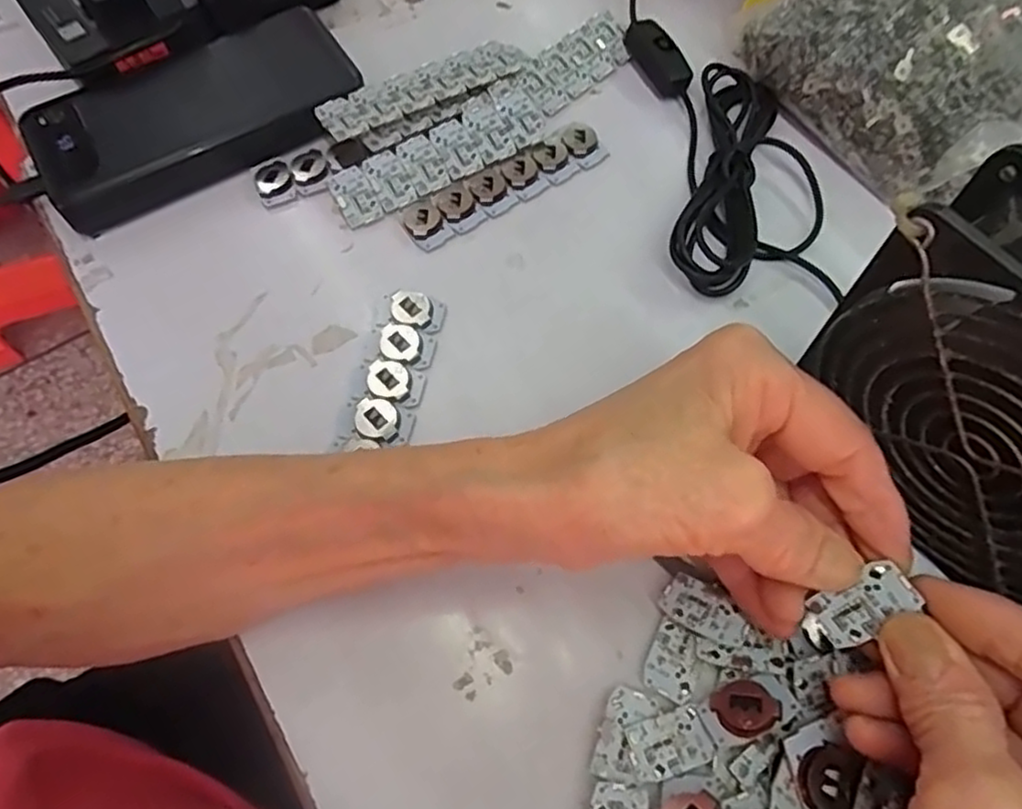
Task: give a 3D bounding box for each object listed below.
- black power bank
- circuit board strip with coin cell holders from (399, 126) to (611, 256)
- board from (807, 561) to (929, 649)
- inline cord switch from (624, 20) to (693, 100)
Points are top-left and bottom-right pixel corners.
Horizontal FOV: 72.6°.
[{"bbox_3d":[-0.153,-0.143,0.344,0.150,0.025,0.069,-29,67,-13],"label":"black power bank"},{"bbox_3d":[-0.002,-0.106,0.335,0.105,0.006,0.025,-31,67,-14],"label":"circuit board strip with coin cell holders"},{"bbox_3d":[0.104,0.059,0.205,0.029,0.004,0.016,-49,65,26],"label":"board"},{"bbox_3d":[0.075,-0.181,0.362,0.017,0.021,0.048,-21,65,-9],"label":"inline cord switch"}]

